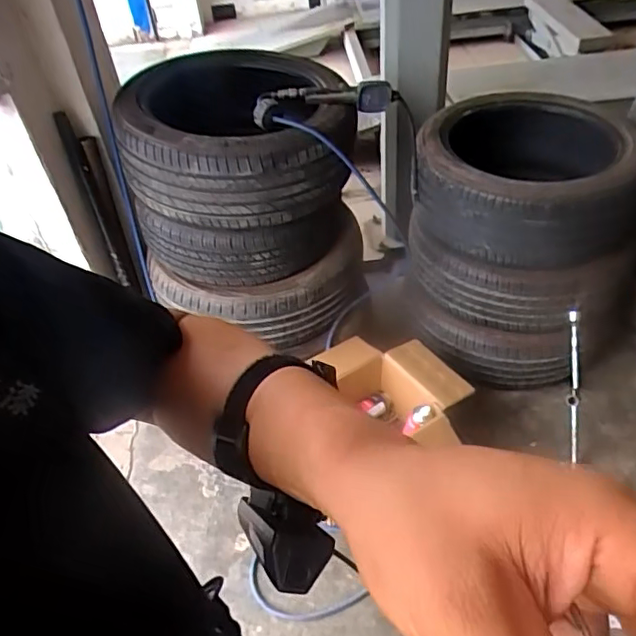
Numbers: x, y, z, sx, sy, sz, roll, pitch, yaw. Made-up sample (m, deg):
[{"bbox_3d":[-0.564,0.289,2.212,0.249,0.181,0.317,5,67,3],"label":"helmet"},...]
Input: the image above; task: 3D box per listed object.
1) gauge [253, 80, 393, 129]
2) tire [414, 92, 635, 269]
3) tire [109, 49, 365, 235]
[{"bbox_3d":[0.013,-0.564,1.496,0.377,0.093,0.120,-13,44,-7],"label":"gauge"},{"bbox_3d":[0.618,-0.428,1.673,0.625,0.236,0.618,12,47,18],"label":"tire"},{"bbox_3d":[-0.187,-0.490,1.540,0.553,0.262,0.522,3,45,10],"label":"tire"}]

